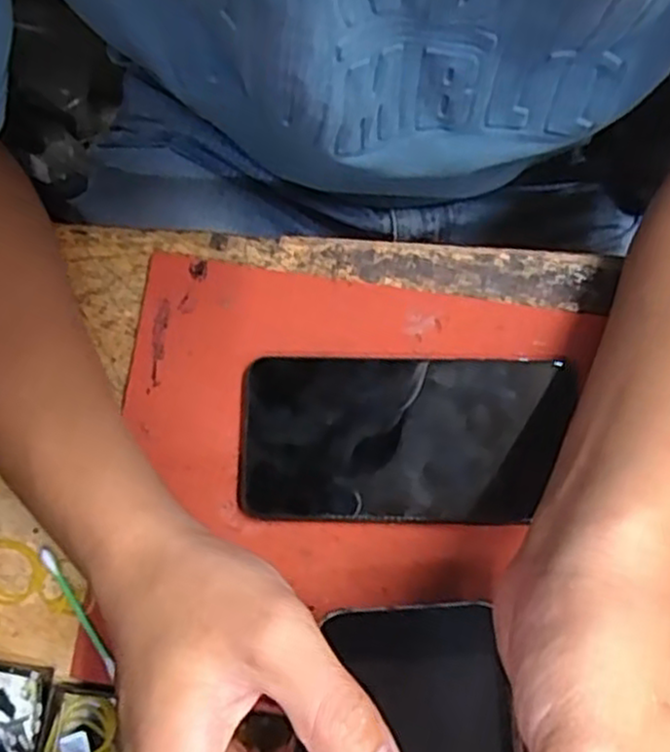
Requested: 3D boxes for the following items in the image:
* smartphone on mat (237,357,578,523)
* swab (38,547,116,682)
[{"bbox_3d":[0.034,0.029,0.350,0.153,0.013,0.075,0,79,0],"label":"smartphone on mat"},{"bbox_3d":[-0.118,0.106,0.341,0.006,0.005,0.064,-33,81,-6],"label":"swab"}]

